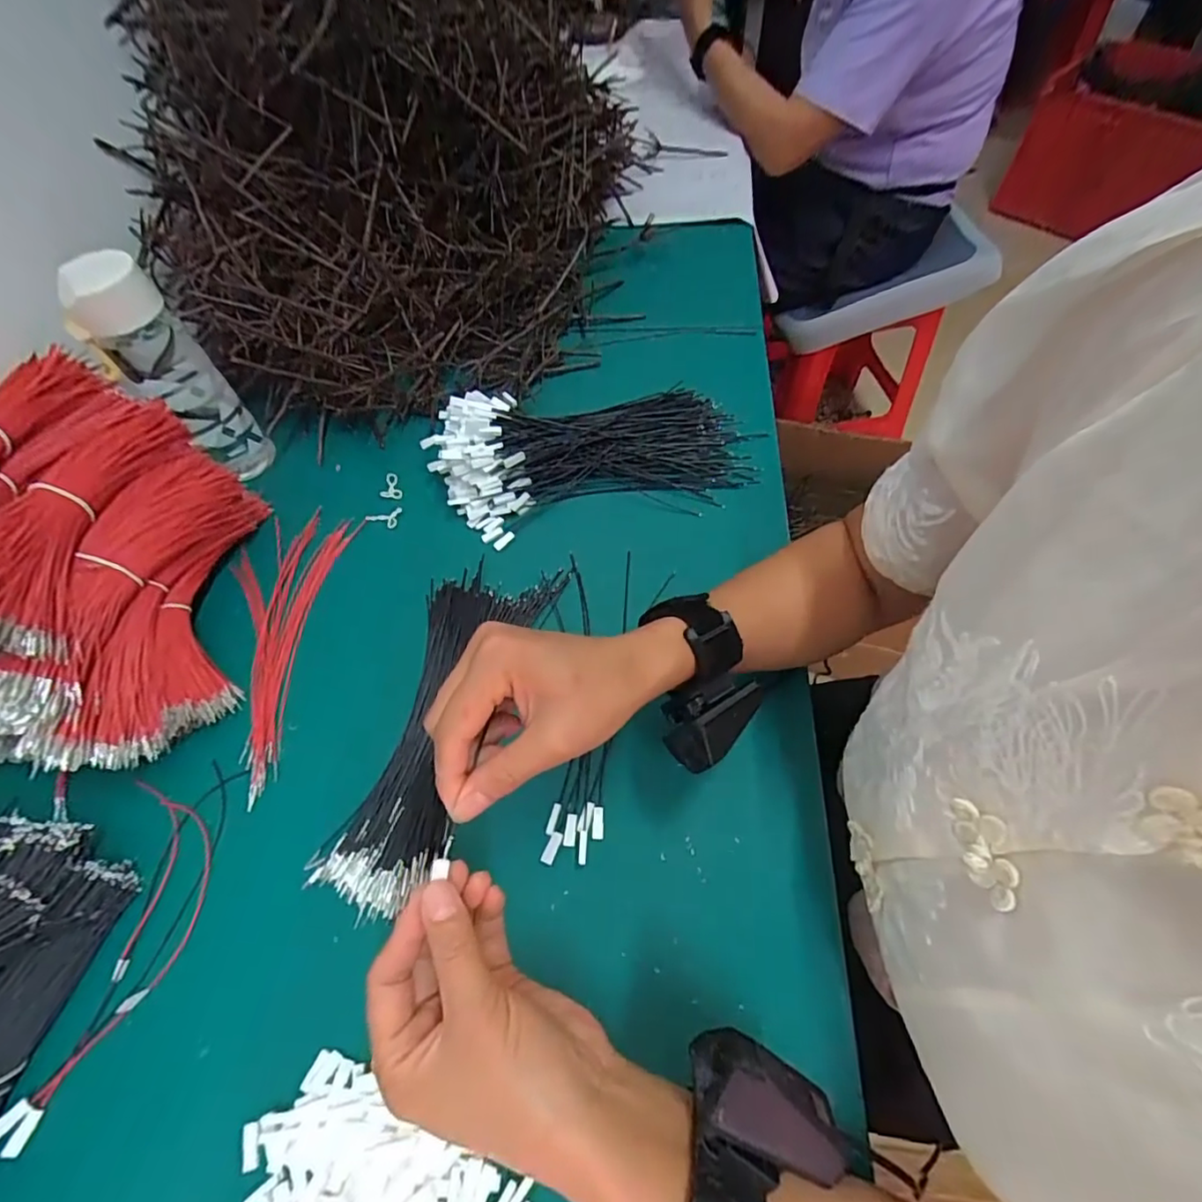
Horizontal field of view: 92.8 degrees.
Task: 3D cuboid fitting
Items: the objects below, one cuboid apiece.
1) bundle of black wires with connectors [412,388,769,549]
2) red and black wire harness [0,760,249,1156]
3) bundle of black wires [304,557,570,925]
[{"bbox_3d":[-0.010,-0.139,0.496,0.280,0.062,0.149,-6,59,-1],"label":"bundle of black wires with connectors"},{"bbox_3d":[-0.291,0.207,0.357,0.070,0.007,0.201,0,59,3],"label":"red and black wire harness"},{"bbox_3d":[-0.120,0.078,0.415,0.094,0.015,0.259,15,61,12],"label":"bundle of black wires"}]

